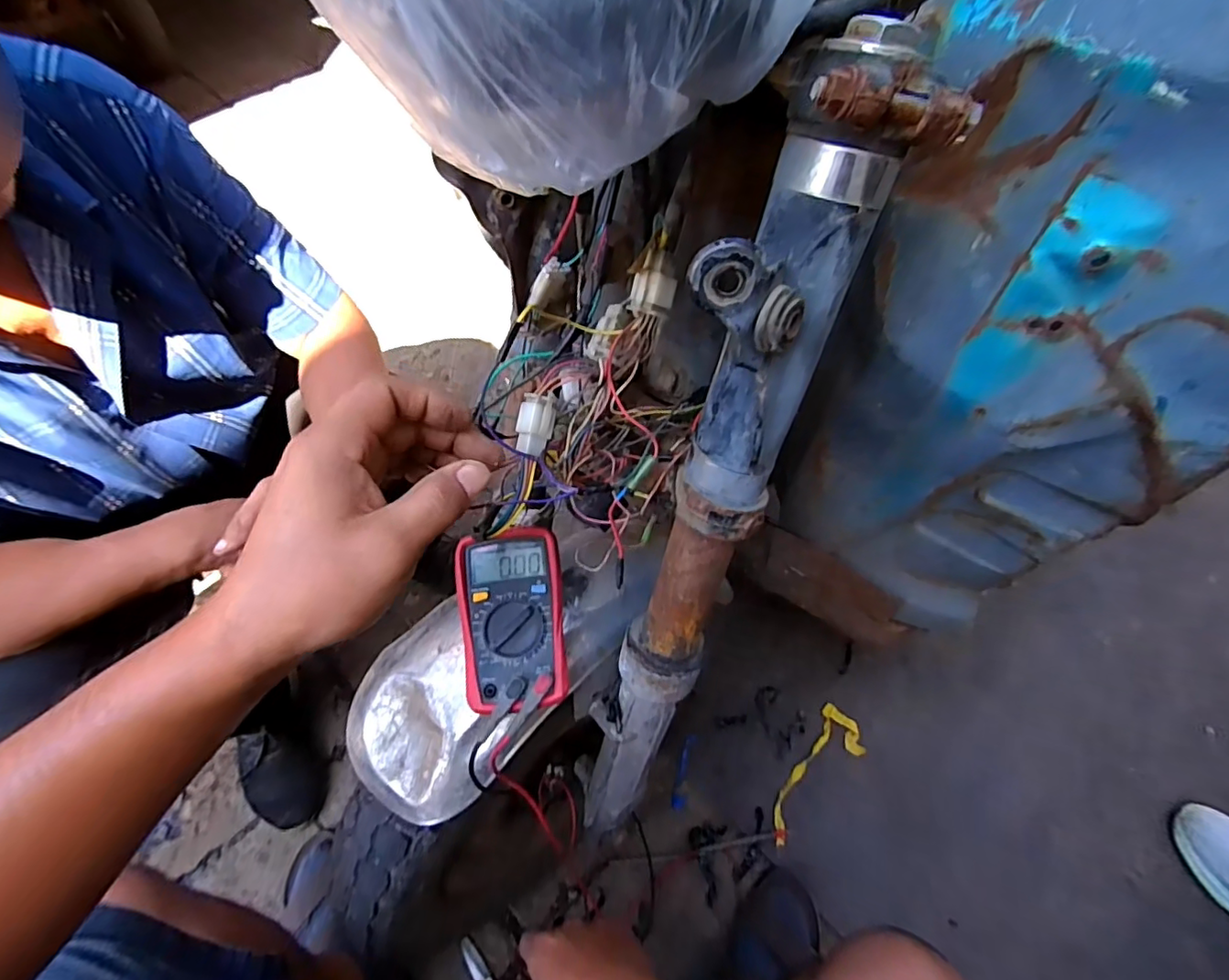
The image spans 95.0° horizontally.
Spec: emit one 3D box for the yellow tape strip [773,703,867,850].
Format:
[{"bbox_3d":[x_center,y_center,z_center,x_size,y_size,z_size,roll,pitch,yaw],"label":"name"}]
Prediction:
[{"bbox_3d":[0.312,0.441,0.858,0.077,0.007,0.220,31,63,21],"label":"yellow tape strip"}]

